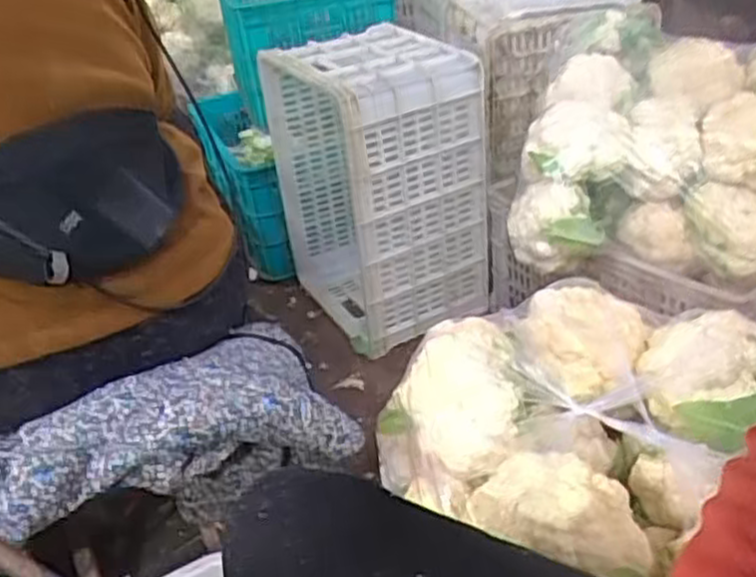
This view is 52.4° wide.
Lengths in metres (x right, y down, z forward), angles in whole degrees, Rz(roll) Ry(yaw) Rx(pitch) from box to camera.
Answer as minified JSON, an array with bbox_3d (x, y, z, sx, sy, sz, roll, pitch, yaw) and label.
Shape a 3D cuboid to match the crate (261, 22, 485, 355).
[{"bbox_3d":[-0.005,-0.188,1.422,0.248,0.490,0.368,-22,35,-21],"label":"crate"}]

